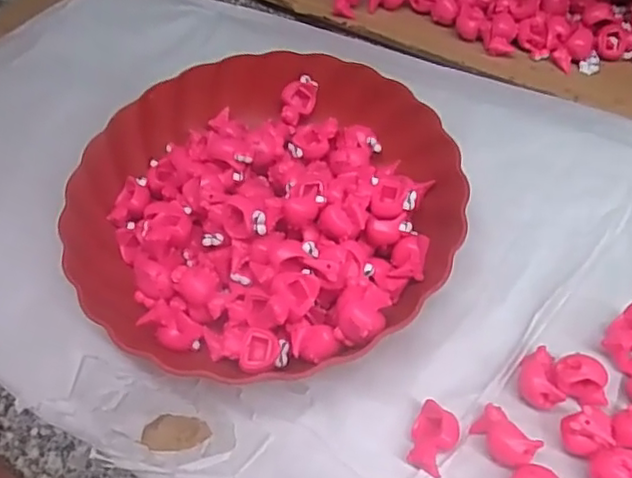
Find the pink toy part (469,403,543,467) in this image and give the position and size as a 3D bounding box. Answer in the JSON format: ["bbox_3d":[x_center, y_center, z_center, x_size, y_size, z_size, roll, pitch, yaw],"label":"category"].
[{"bbox_3d":[0.097,0.103,0.320,0.022,0.020,0.032,-33,62,-15],"label":"pink toy part"}]

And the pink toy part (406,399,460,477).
[{"bbox_3d":[0.062,0.104,0.323,0.022,0.017,0.032,20,62,15],"label":"pink toy part"}]

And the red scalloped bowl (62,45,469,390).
[{"bbox_3d":[-0.034,-0.029,0.391,0.234,0.054,0.233,-2,59,3],"label":"red scalloped bowl"}]

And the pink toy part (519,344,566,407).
[{"bbox_3d":[0.120,0.075,0.335,0.022,0.019,0.034,-3,58,2],"label":"pink toy part"}]

